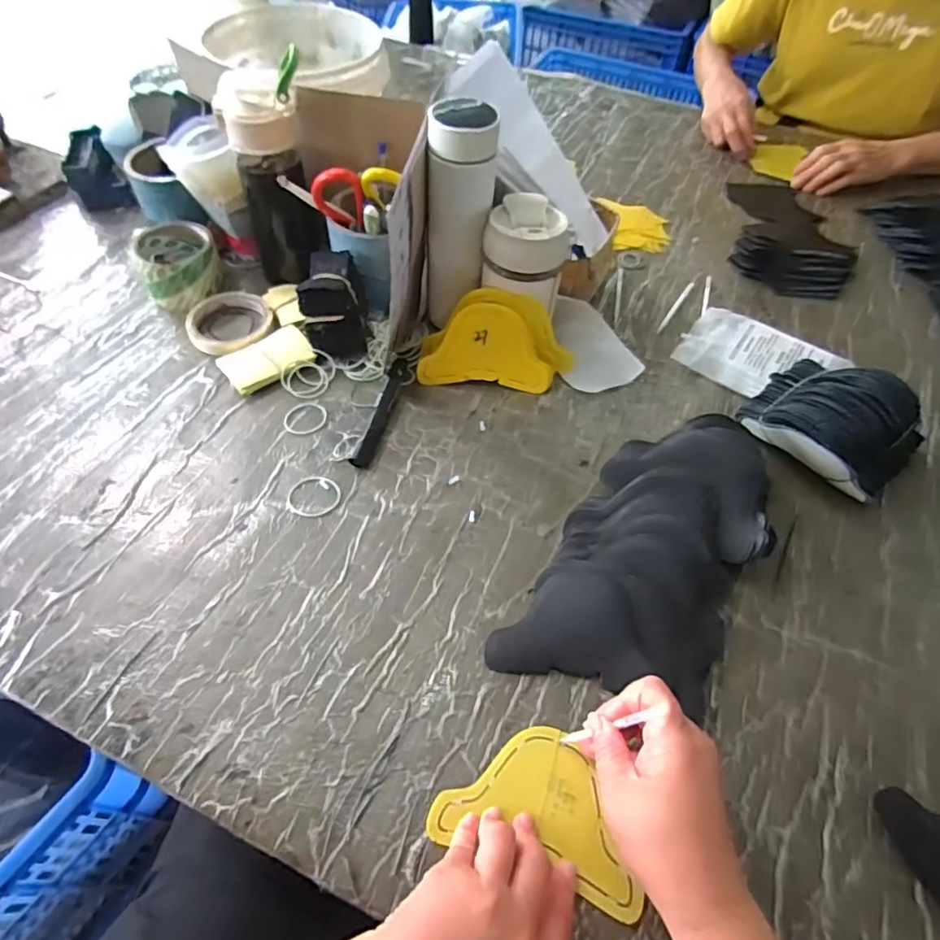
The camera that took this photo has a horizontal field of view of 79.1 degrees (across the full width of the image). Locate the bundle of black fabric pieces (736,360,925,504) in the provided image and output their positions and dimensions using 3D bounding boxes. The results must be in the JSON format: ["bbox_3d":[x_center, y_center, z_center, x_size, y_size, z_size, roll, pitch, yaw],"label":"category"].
[{"bbox_3d":[0.351,-0.047,0.547,0.115,0.098,0.142,-33,62,-23],"label":"bundle of black fabric pieces"}]

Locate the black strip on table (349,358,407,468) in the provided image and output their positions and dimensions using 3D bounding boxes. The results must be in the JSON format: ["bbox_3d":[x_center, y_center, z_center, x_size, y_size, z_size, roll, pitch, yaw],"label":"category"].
[{"bbox_3d":[-0.092,-0.065,0.594,0.017,0.018,0.145,13,55,5],"label":"black strip on table"}]

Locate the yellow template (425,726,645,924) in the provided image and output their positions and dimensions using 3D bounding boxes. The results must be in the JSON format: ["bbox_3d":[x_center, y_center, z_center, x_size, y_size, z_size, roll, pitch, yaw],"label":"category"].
[{"bbox_3d":[0.051,0.225,0.387,0.136,0.004,0.089,16,54,11],"label":"yellow template"}]

